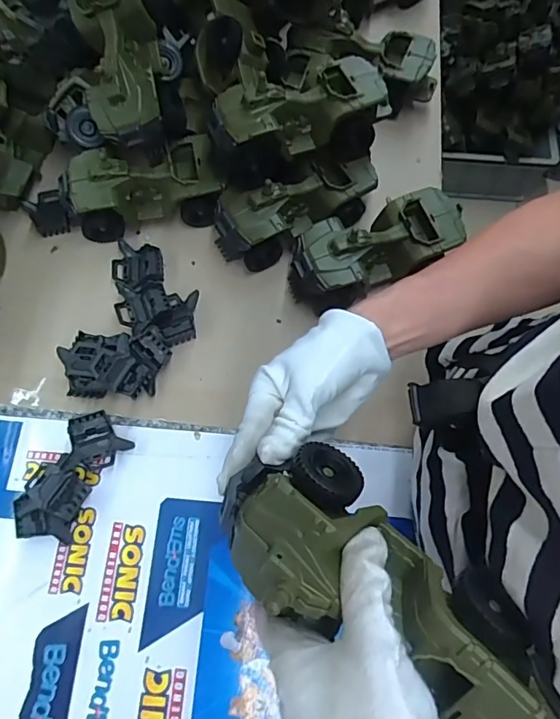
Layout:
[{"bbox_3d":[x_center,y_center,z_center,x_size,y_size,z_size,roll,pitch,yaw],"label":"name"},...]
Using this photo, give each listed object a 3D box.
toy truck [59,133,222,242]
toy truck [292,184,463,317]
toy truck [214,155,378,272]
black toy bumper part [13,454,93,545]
[{"bbox_3d":[-0.156,-0.194,0.567,0.171,0.078,0.080,-10,71,-5],"label":"toy truck"},{"bbox_3d":[0.100,-0.125,0.553,0.187,0.080,0.099,-24,73,-10],"label":"toy truck"},{"bbox_3d":[0.017,-0.166,0.565,0.183,0.077,0.073,-21,73,-9],"label":"toy truck"},{"bbox_3d":[-0.218,0.134,0.480,0.057,0.029,0.076,18,71,4],"label":"black toy bumper part"}]

